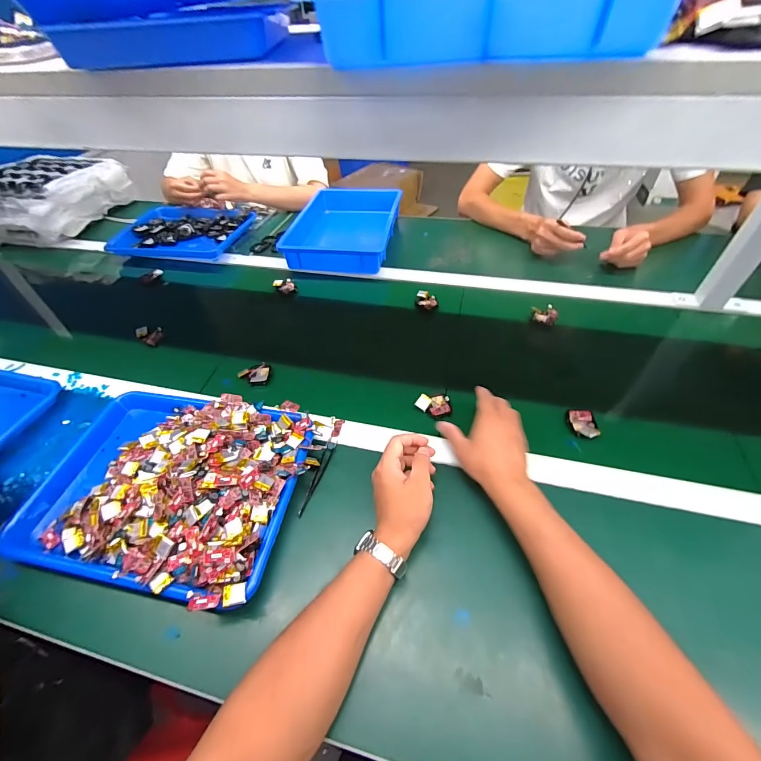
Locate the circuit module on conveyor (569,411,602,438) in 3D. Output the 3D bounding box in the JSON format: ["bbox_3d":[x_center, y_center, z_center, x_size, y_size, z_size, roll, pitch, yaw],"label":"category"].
[{"bbox_3d":[0.297,0.064,0.529,0.037,0.013,0.053,2,48,5],"label":"circuit module on conveyor"}]

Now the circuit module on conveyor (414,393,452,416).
[{"bbox_3d":[0.082,0.036,0.566,0.054,0.018,0.042,-9,48,-5],"label":"circuit module on conveyor"}]

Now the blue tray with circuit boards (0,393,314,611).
[{"bbox_3d":[-0.278,0.123,0.480,0.340,0.065,0.264,8,49,10],"label":"blue tray with circuit boards"}]

